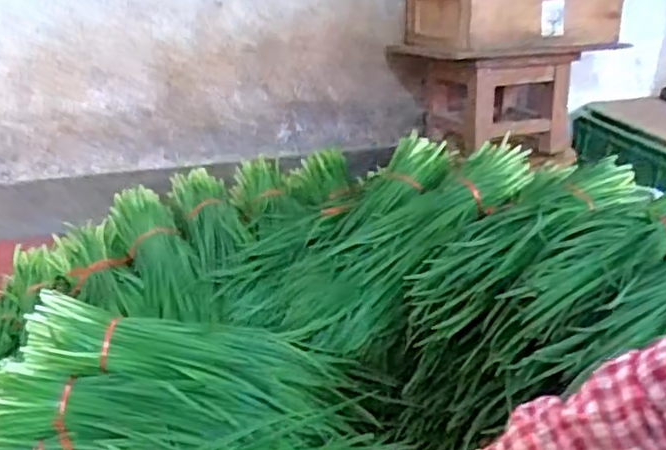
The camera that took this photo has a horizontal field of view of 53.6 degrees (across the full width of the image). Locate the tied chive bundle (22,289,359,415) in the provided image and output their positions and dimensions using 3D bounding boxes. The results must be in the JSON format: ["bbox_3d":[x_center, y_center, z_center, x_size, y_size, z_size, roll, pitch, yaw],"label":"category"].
[{"bbox_3d":[-0.191,0.171,0.892,0.438,0.079,0.100,4,25,7],"label":"tied chive bundle"}]

